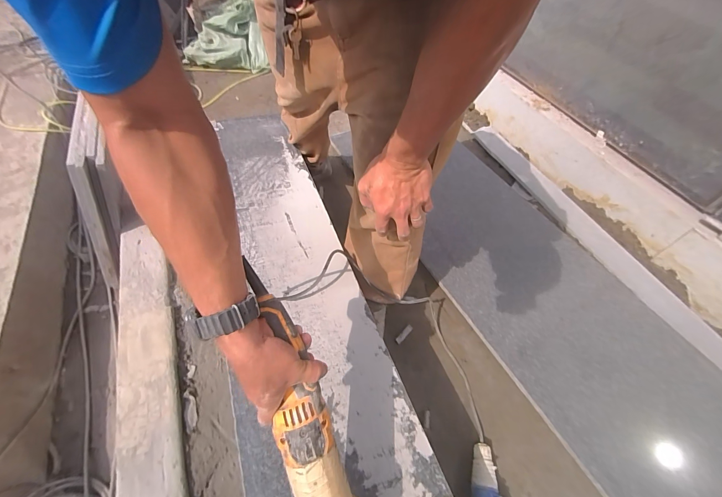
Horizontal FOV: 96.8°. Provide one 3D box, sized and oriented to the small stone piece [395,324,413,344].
[{"bbox_3d":[0.116,0.230,0.865,0.016,0.004,0.060,38,59,23],"label":"small stone piece"}]

